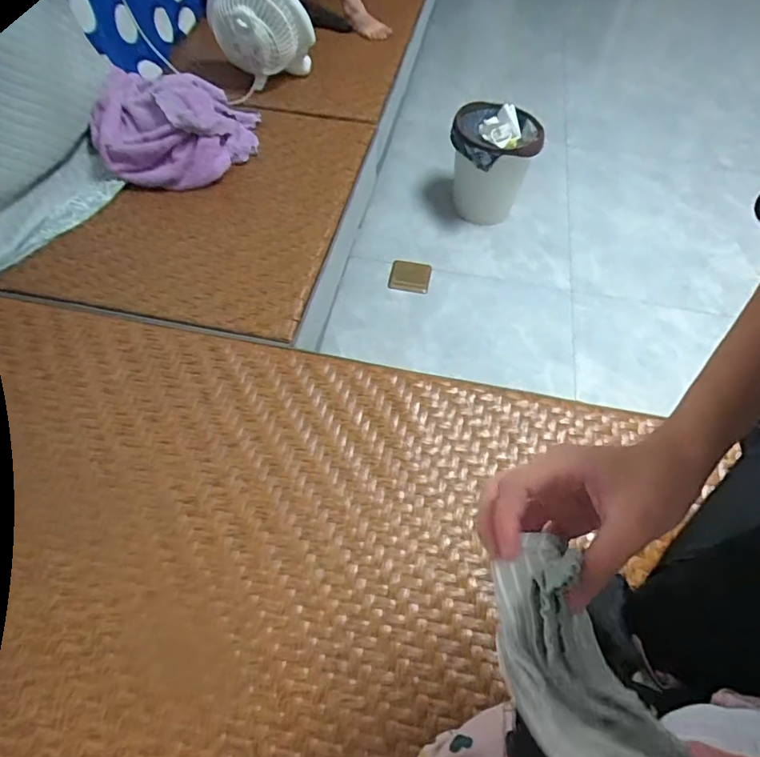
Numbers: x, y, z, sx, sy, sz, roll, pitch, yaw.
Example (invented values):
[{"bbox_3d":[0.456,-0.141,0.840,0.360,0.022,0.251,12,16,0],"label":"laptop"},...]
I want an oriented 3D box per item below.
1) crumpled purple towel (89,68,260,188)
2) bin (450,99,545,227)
[{"bbox_3d":[-0.443,-0.538,1.098,0.321,0.134,0.273,-1,57,-4],"label":"crumpled purple towel"},{"bbox_3d":[0.343,-0.655,1.598,0.259,0.289,0.300,10,55,4],"label":"bin"}]

